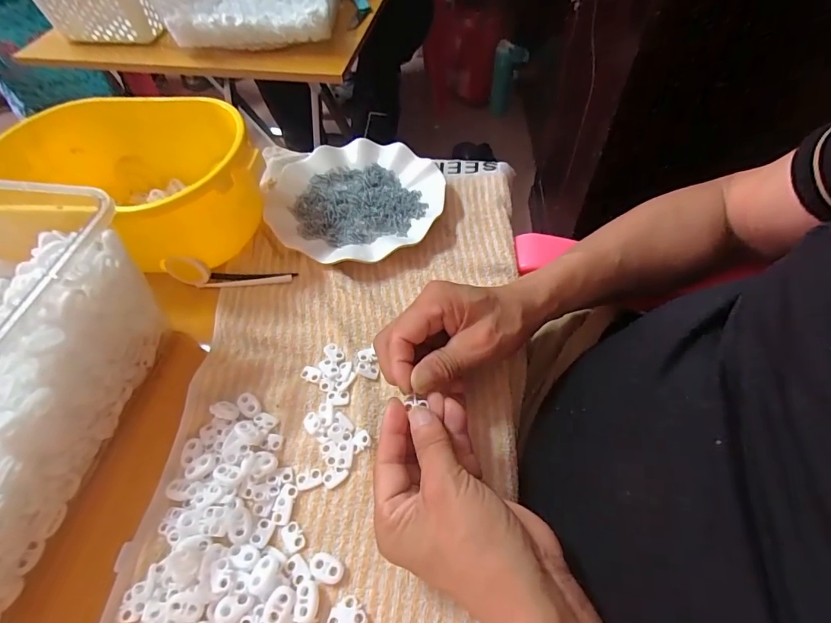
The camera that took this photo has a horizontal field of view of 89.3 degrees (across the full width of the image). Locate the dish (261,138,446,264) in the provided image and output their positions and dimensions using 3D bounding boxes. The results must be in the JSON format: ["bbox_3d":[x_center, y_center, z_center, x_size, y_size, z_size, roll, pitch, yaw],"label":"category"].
[{"bbox_3d":[-0.066,-0.122,0.455,0.185,0.023,0.179,-1,55,2],"label":"dish"}]

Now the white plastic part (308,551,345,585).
[{"bbox_3d":[-0.058,0.166,0.272,0.023,0.005,0.014,18,58,15],"label":"white plastic part"}]

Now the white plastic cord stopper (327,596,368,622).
[{"bbox_3d":[-0.042,0.188,0.257,0.022,0.006,0.018,-27,58,-15],"label":"white plastic cord stopper"}]

